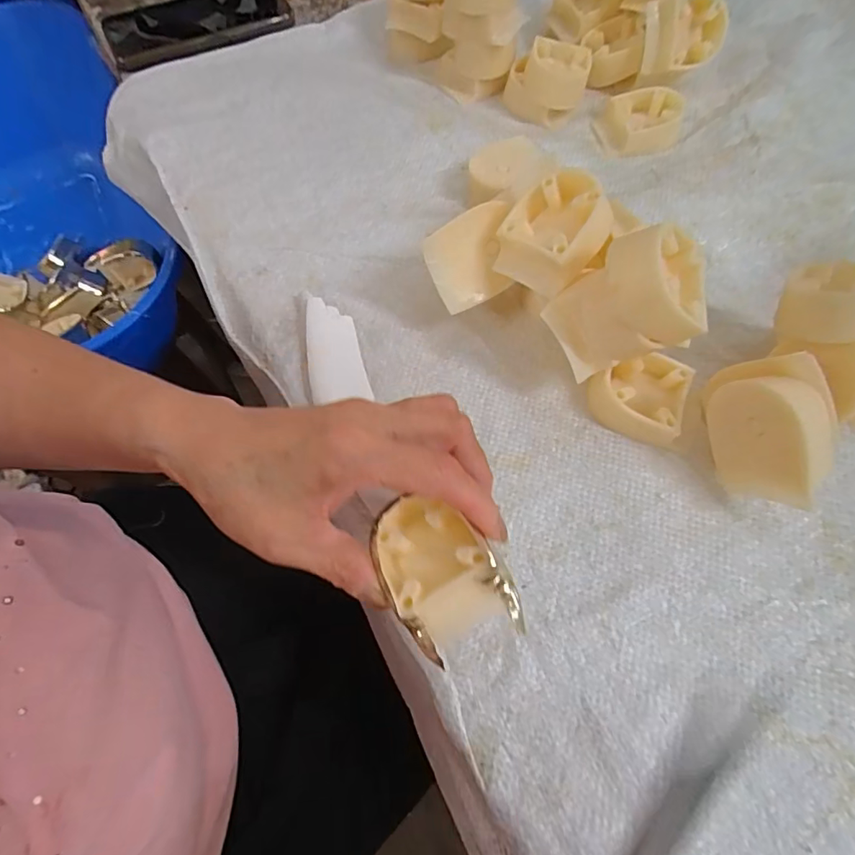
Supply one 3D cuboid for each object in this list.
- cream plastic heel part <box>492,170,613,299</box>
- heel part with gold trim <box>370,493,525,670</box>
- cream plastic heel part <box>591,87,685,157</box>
[{"bbox_3d":[0.069,-0.103,0.275,0.049,0.038,0.060,38,97,23],"label":"cream plastic heel part"},{"bbox_3d":[0.005,0.061,0.215,0.046,0.027,0.067,-29,68,-11],"label":"heel part with gold trim"},{"bbox_3d":[0.164,-0.235,0.388,0.058,0.024,0.049,1,66,3],"label":"cream plastic heel part"}]

